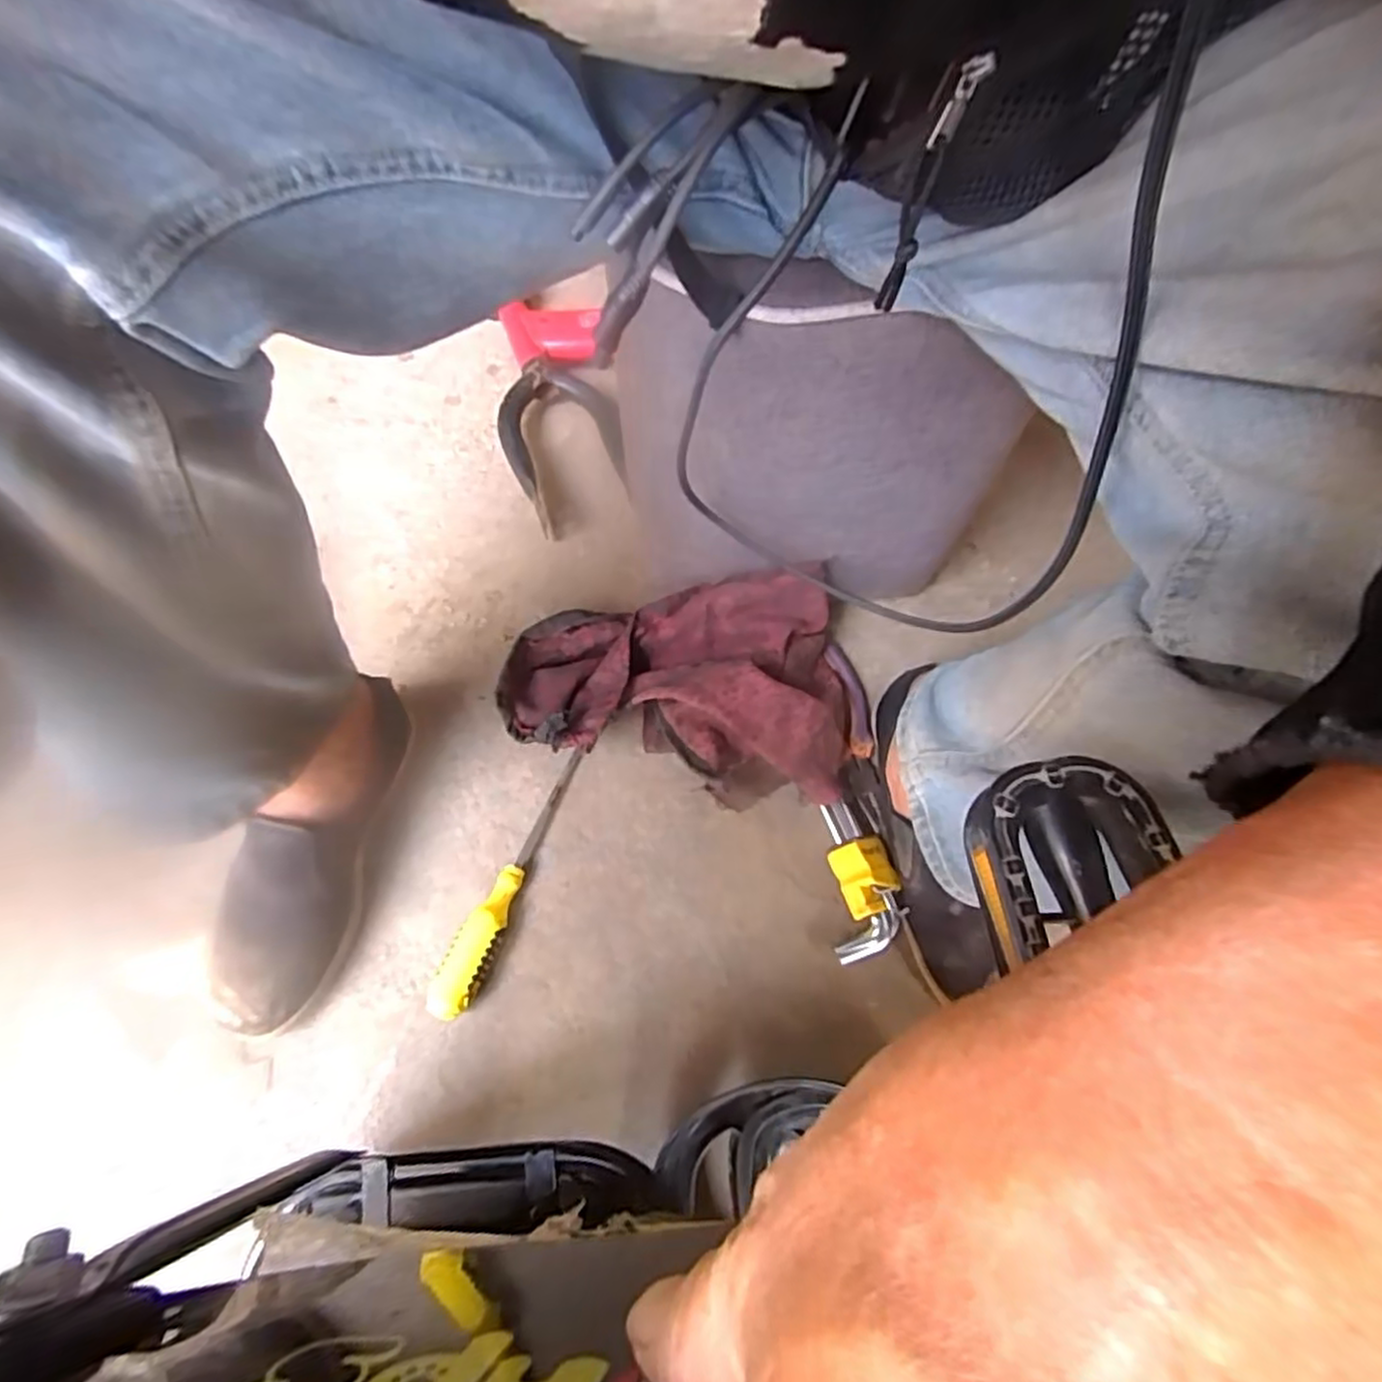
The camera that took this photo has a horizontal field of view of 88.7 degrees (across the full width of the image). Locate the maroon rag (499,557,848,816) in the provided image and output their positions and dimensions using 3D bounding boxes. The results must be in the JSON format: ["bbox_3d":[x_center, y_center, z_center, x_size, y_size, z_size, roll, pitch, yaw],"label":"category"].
[{"bbox_3d":[0.002,0.004,0.569,0.267,0.098,0.172,-3,64,-2],"label":"maroon rag"}]

